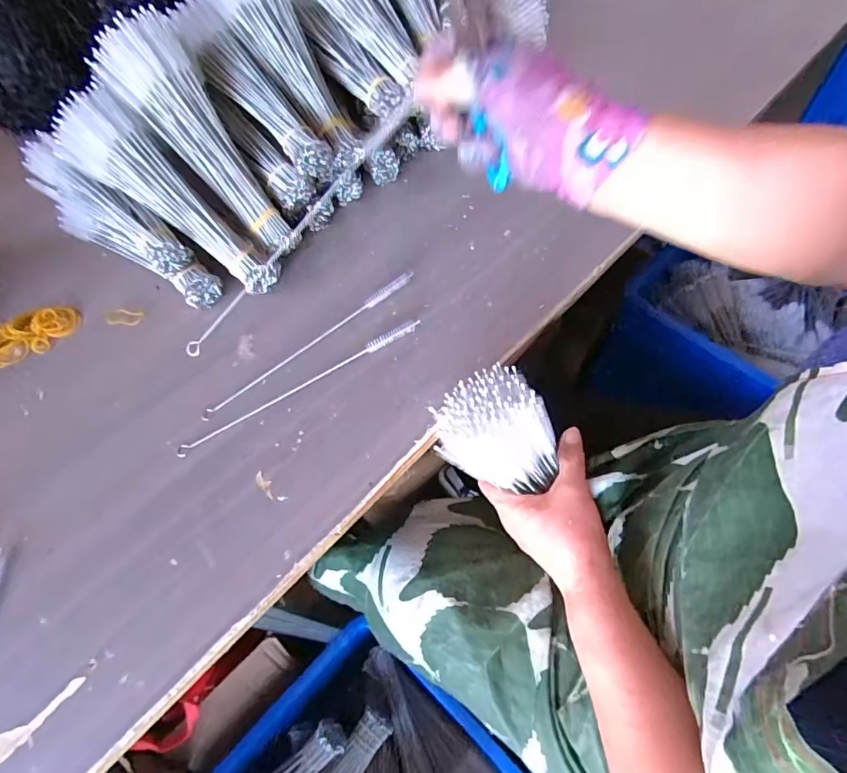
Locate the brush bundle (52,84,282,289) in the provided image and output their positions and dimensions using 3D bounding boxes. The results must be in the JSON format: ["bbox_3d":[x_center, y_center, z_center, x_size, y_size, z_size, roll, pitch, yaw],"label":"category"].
[{"bbox_3d":[-0.243,-0.183,0.470,0.243,0.049,0.060,40,67,-3],"label":"brush bundle"}]

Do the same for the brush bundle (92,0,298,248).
[{"bbox_3d":[-0.210,-0.236,0.471,0.080,0.043,0.245,-40,101,-19],"label":"brush bundle"}]

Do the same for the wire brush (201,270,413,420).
[{"bbox_3d":[-0.100,-0.043,0.446,0.234,0.006,0.016,-38,65,-18],"label":"wire brush"}]

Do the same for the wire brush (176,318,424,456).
[{"bbox_3d":[-0.105,-0.004,0.425,0.235,0.007,0.013,-31,62,-14],"label":"wire brush"}]

